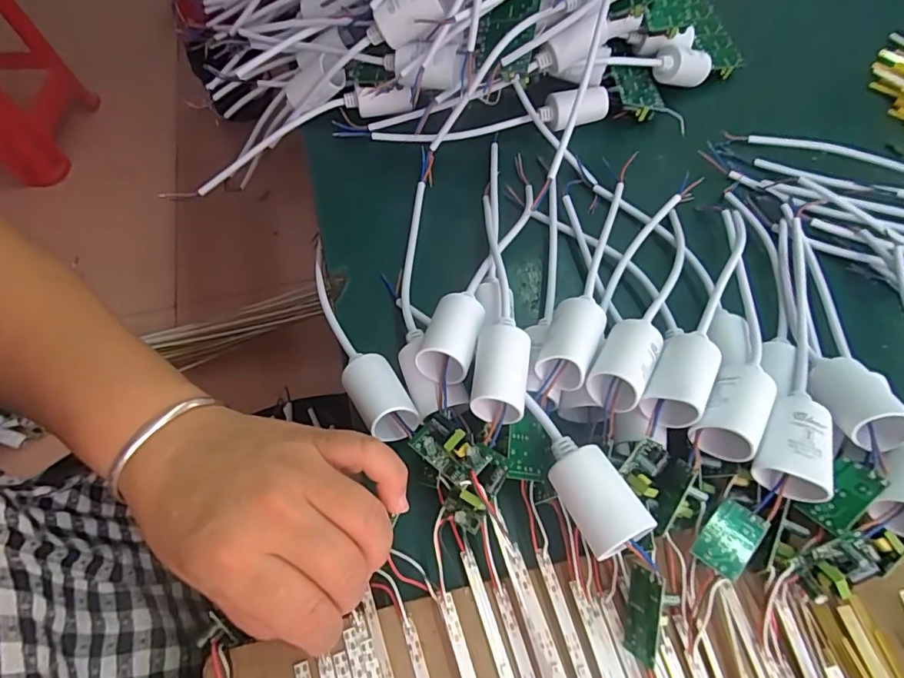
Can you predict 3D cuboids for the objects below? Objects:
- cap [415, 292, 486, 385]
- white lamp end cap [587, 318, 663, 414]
[{"bbox_3d":[0.001,-0.001,0.271,0.028,0.032,0.046,14,61,7],"label":"cap"},{"bbox_3d":[0.089,0.013,0.264,0.027,0.032,0.045,27,64,14],"label":"white lamp end cap"}]

